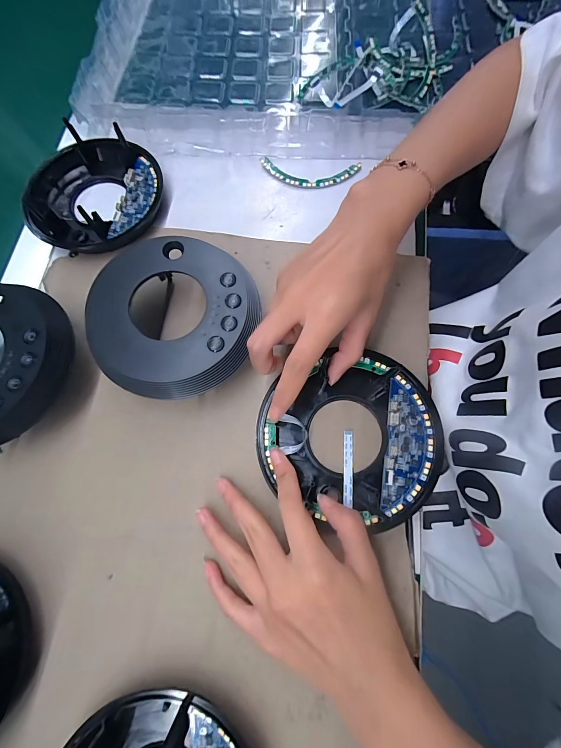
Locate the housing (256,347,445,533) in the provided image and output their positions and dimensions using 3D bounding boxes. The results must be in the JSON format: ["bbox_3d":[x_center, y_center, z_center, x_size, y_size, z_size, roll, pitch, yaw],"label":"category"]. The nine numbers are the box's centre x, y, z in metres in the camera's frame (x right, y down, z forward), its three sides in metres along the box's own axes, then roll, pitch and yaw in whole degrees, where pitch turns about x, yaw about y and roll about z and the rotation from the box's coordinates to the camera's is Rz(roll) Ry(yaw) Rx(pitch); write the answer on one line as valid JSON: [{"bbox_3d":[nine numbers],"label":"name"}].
[{"bbox_3d":[0.050,0.046,0.233,0.130,0.027,0.118,-5,75,0],"label":"housing"}]

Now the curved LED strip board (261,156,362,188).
[{"bbox_3d":[0.030,-0.200,0.313,0.098,0.005,0.031,5,74,4],"label":"curved LED strip board"}]

